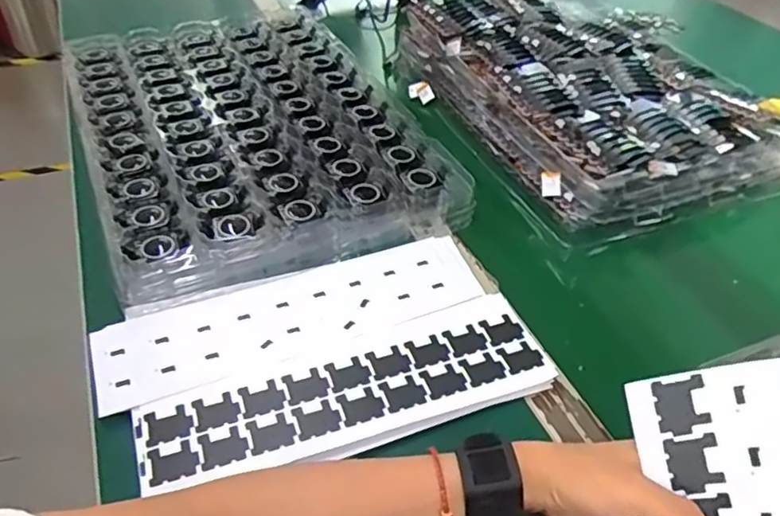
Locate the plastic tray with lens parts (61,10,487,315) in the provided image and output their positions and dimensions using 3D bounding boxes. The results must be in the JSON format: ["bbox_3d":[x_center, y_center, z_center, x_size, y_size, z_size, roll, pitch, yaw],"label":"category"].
[{"bbox_3d":[-0.166,-0.164,0.704,0.341,0.041,0.476,-16,45,-20],"label":"plastic tray with lens parts"}]

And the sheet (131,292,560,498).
[{"bbox_3d":[-0.027,0.099,0.457,0.298,0.004,0.092,-15,44,-18],"label":"sheet"}]

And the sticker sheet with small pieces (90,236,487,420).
[{"bbox_3d":[-0.074,0.046,0.514,0.315,0.004,0.085,-16,45,-20],"label":"sticker sheet with small pieces"}]

